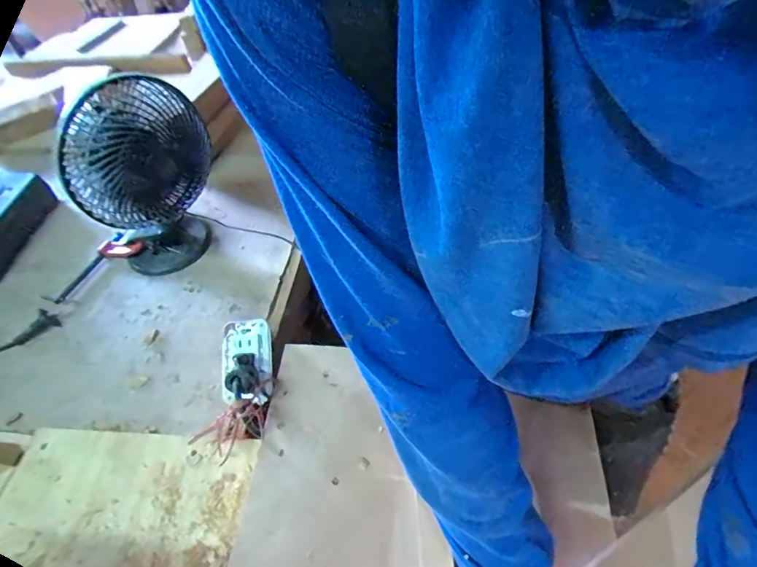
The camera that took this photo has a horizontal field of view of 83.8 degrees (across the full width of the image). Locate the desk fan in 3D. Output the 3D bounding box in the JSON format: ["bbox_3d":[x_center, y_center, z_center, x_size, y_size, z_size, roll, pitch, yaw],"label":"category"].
[{"bbox_3d":[-0.362,-0.165,0.663,0.140,0.323,0.205,34,60,27],"label":"desk fan"}]

